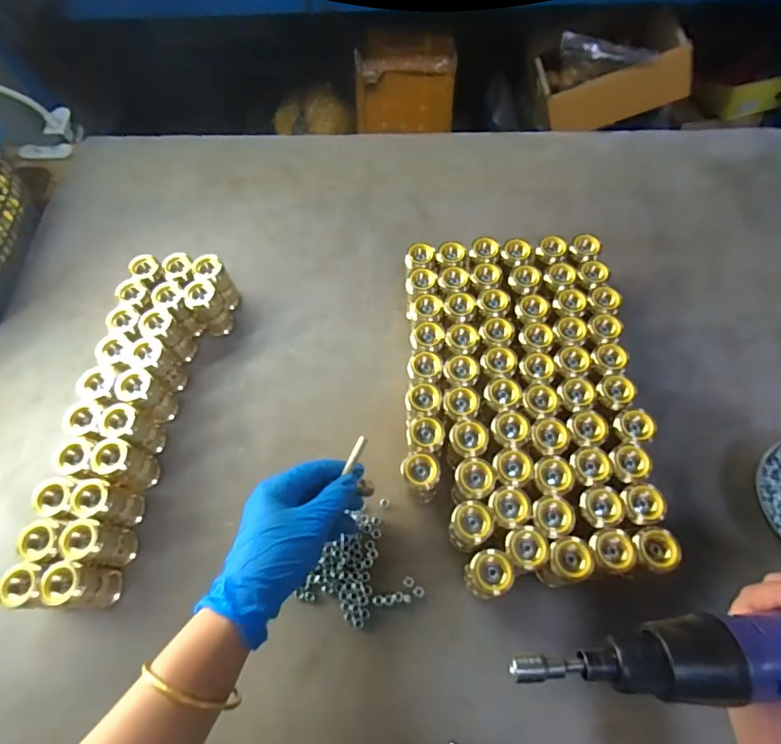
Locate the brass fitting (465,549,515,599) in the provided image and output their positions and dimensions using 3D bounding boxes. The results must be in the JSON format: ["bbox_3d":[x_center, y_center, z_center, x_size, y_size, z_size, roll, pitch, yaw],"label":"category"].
[{"bbox_3d":[0.075,0.160,0.364,0.035,0.068,0.032,-1,64,2],"label":"brass fitting"}]

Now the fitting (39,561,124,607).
[{"bbox_3d":[-0.252,0.174,0.379,0.029,0.055,0.031,-2,64,1],"label":"fitting"}]

